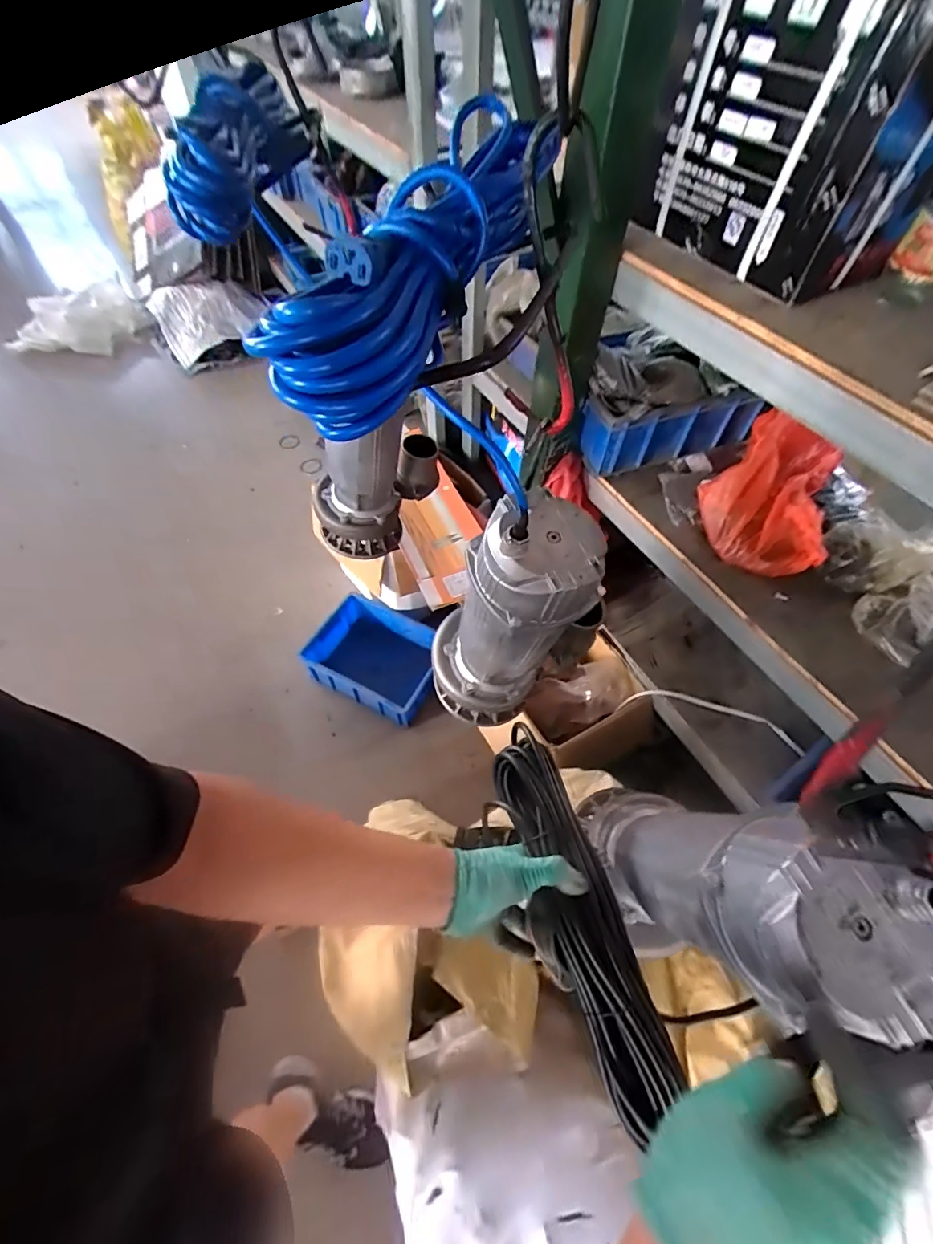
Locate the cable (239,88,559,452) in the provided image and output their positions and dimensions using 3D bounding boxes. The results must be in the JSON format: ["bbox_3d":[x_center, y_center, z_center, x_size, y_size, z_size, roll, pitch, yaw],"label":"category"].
[{"bbox_3d":[-0.016,-0.233,0.295,0.086,0.065,0.330,20,60,12],"label":"cable"}]

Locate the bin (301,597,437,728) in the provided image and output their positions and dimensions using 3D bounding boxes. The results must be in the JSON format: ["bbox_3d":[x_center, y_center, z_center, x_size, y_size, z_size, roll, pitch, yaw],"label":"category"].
[{"bbox_3d":[-0.278,0.136,1.561,0.426,0.183,0.324,23,60,13],"label":"bin"}]

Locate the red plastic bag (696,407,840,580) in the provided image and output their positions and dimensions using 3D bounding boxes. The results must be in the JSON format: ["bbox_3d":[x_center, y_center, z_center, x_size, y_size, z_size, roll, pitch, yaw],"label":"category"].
[{"bbox_3d":[0.581,-0.260,0.906,0.227,0.098,0.353,23,60,13],"label":"red plastic bag"}]

